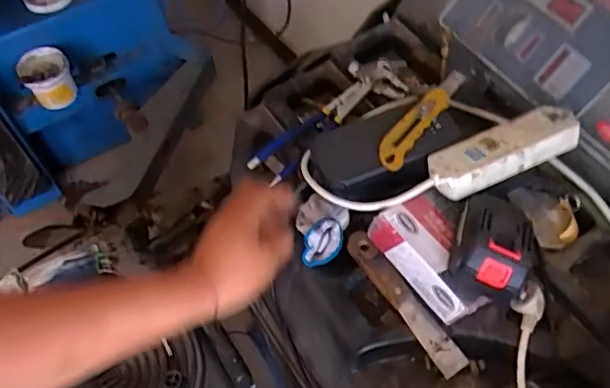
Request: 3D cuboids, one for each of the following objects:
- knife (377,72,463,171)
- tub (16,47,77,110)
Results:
[{"bbox_3d":[0.137,-0.091,0.669,0.033,0.023,0.157,32,64,22],"label":"knife"},{"bbox_3d":[-0.685,-0.308,1.490,0.120,0.110,0.131,-2,56,3],"label":"tub"}]

